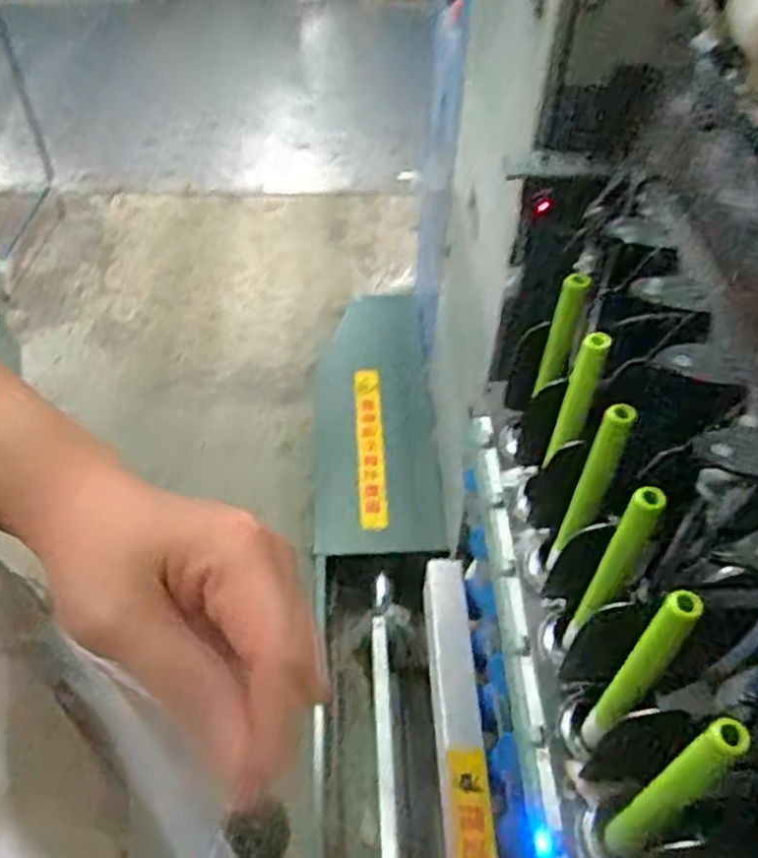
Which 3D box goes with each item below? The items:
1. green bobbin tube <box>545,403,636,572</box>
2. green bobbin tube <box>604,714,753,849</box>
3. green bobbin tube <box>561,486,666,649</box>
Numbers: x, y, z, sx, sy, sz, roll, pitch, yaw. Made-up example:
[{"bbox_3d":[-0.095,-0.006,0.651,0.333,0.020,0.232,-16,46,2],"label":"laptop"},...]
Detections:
[{"bbox_3d":[0.154,0.047,0.563,0.022,0.179,0.016,4,49,2],"label":"green bobbin tube"},{"bbox_3d":[0.163,0.209,0.435,0.018,0.191,0.019,-28,56,-24],"label":"green bobbin tube"},{"bbox_3d":[0.156,0.099,0.515,0.020,0.168,0.024,28,54,20],"label":"green bobbin tube"}]

